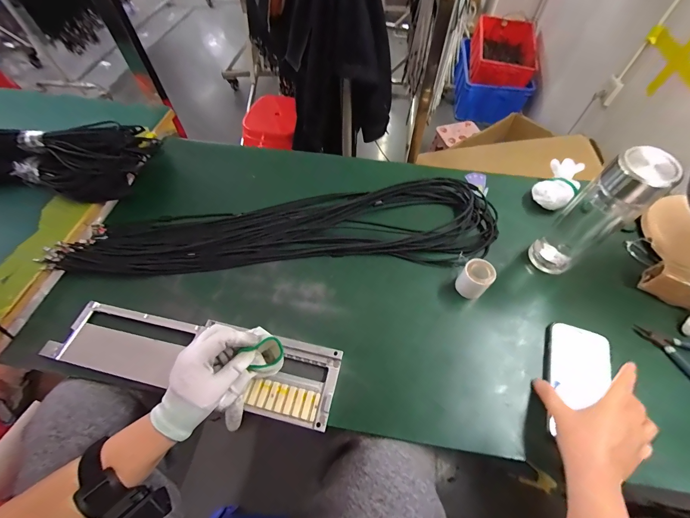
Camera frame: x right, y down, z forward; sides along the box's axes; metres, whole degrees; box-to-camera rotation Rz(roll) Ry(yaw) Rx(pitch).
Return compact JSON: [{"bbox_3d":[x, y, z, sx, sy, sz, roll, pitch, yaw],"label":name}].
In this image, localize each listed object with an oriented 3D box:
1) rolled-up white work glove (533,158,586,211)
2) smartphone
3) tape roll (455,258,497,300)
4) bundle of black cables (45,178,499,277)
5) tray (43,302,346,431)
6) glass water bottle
[{"bbox_3d":[0.402,-0.141,0.566,0.062,0.060,0.107,36,65,20],"label":"rolled-up white work glove"},{"bbox_3d":[0.307,0.156,0.394,0.072,0.013,0.151,11,51,26],"label":"smartphone"},{"bbox_3d":[0.202,0.031,0.465,0.044,0.054,0.041,0,58,0],"label":"tape roll"},{"bbox_3d":[-0.097,-0.060,0.535,0.731,0.028,0.170,-3,58,-1],"label":"bundle of black cables"},{"bbox_3d":[-0.208,0.138,0.420,0.398,0.025,0.098,11,59,7],"label":"tray"},{"bbox_3d":[0.358,-0.060,0.431,0.064,0.220,0.069,-35,64,-20],"label":"glass water bottle"}]

